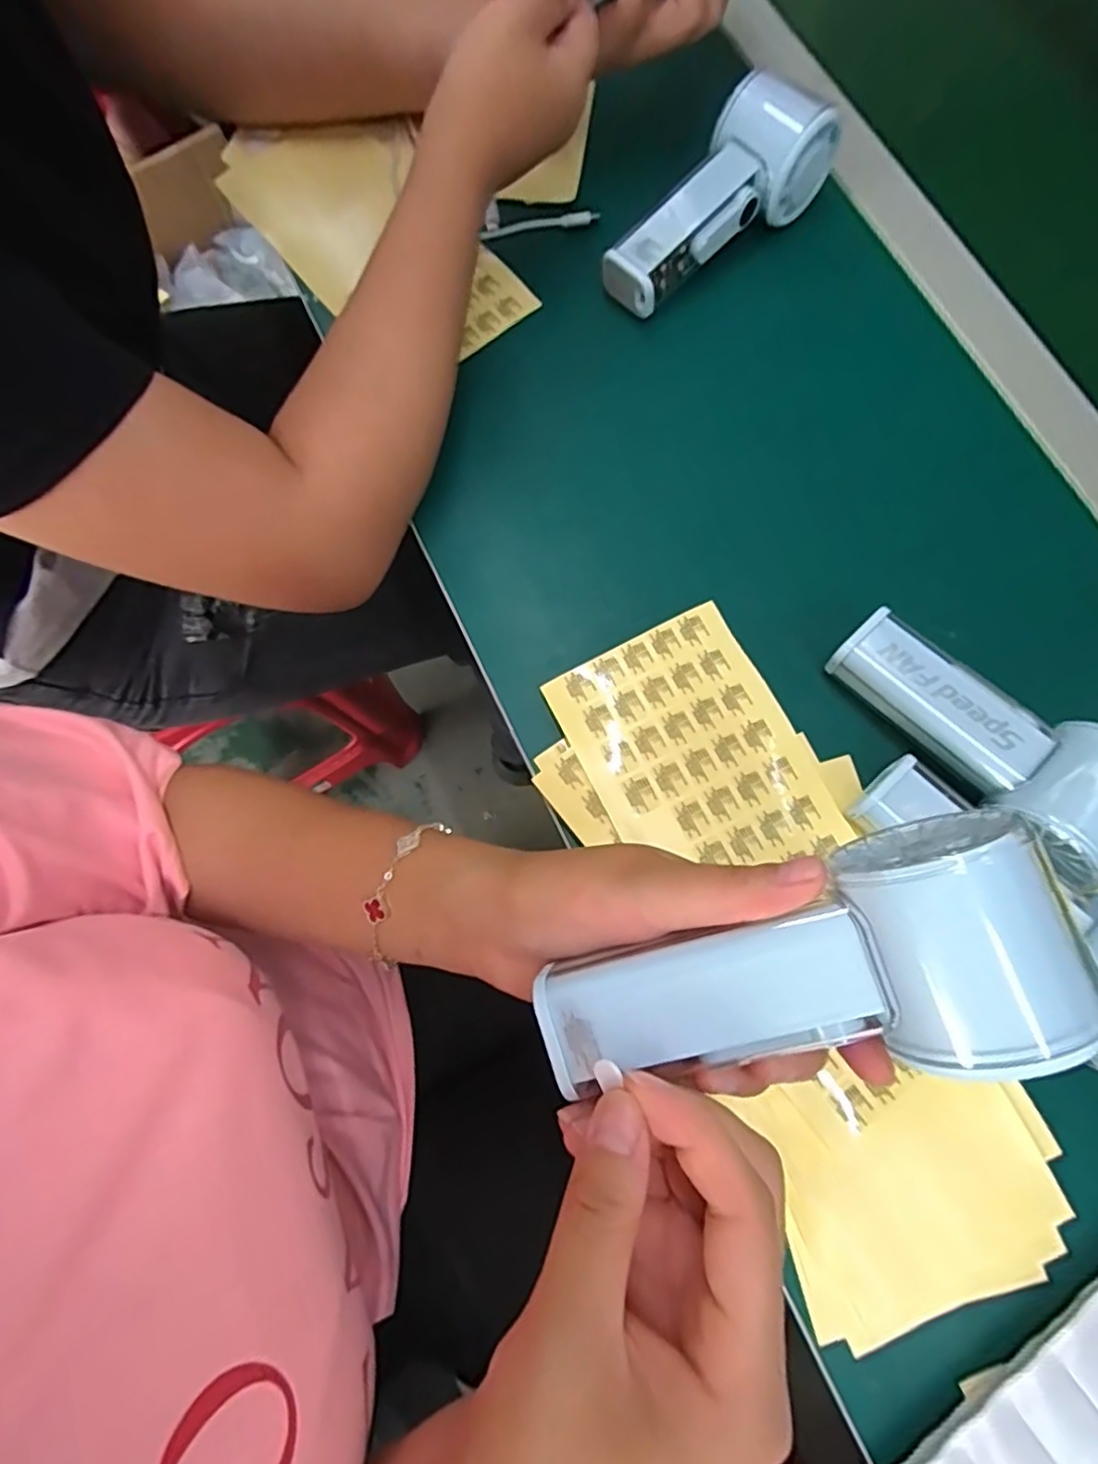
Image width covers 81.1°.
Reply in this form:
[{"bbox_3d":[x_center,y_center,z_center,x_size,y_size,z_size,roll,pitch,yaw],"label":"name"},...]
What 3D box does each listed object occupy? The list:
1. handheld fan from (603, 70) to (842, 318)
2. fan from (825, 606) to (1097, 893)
[{"bbox_3d":[0.098,-0.321,0.391,0.150,0.050,0.053,-39,79,5],"label":"handheld fan"},{"bbox_3d":[0.208,0.001,0.309,0.147,0.042,0.066,43,80,10],"label":"fan"}]

